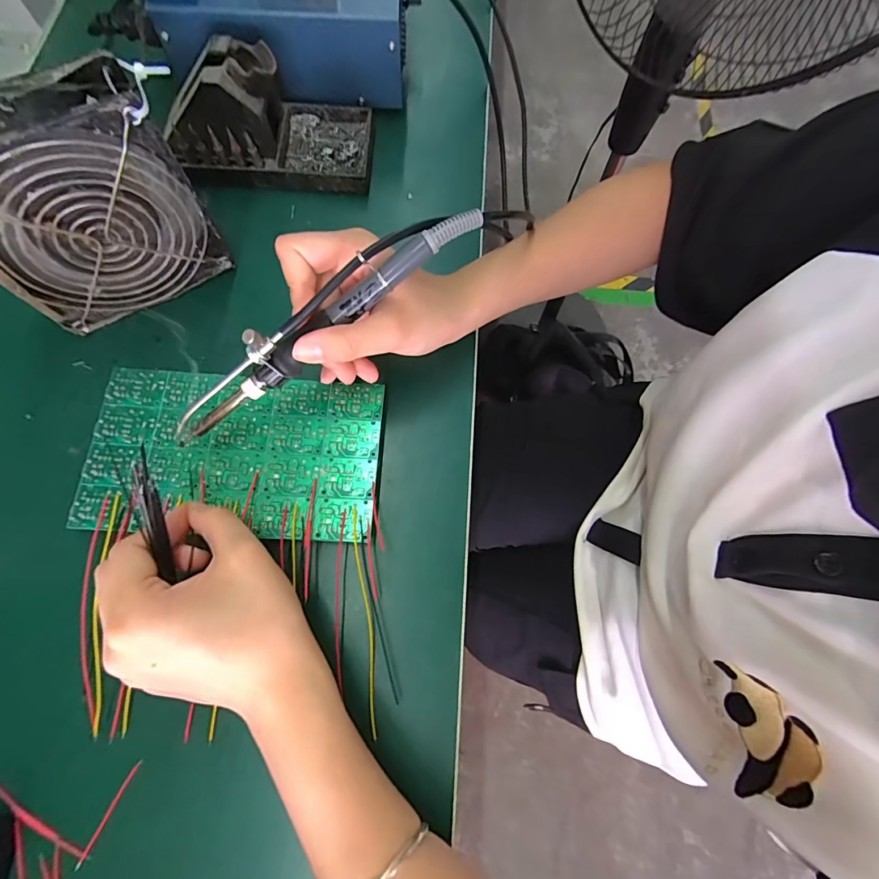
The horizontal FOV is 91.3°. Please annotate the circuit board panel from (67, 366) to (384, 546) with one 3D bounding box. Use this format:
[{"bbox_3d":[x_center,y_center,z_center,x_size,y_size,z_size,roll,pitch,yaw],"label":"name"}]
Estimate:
[{"bbox_3d":[-0.125,0.008,0.268,0.172,0.009,0.100,4,72,-1],"label":"circuit board panel"}]

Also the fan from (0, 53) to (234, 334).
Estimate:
[{"bbox_3d":[-0.205,-0.134,0.250,0.124,0.109,0.042,-33,77,-12],"label":"fan"}]

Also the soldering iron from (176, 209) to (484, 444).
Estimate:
[{"bbox_3d":[-0.068,-0.063,0.224,0.199,0.033,0.019,-35,76,8],"label":"soldering iron"}]

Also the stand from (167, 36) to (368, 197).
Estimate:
[{"bbox_3d":[-0.128,-0.247,0.320,0.150,0.065,0.080,1,72,-2],"label":"stand"}]

